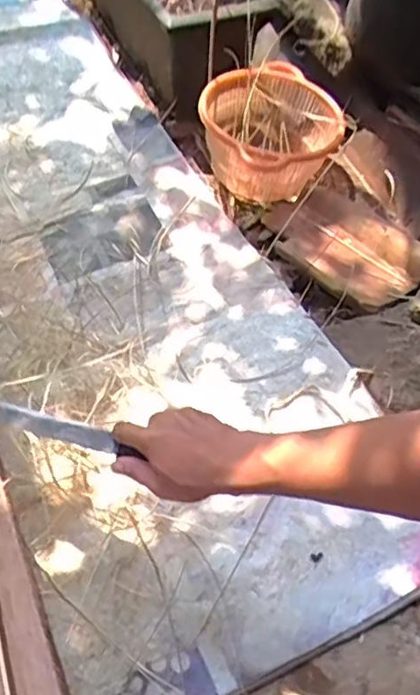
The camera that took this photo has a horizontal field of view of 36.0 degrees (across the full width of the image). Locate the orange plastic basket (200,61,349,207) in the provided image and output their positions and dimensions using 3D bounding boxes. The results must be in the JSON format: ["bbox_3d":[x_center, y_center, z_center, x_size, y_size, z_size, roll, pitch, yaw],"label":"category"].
[{"bbox_3d":[0.107,-0.382,1.177,0.238,0.134,0.265,35,59,28],"label":"orange plastic basket"}]

